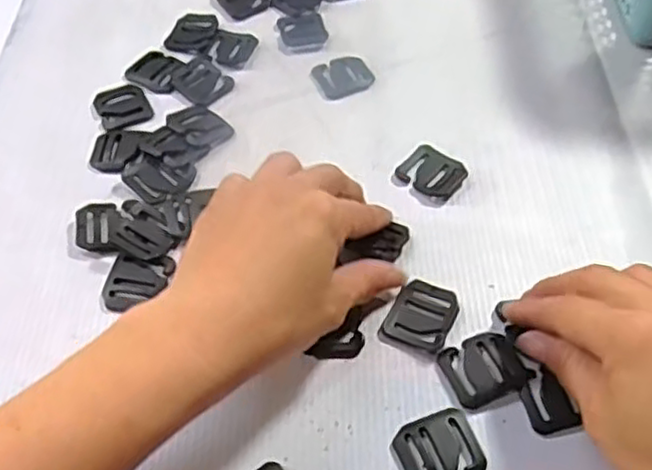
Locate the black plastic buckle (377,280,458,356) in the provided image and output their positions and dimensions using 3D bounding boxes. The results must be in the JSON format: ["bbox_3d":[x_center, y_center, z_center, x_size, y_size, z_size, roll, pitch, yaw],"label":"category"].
[{"bbox_3d":[0.046,0.040,0.335,0.030,0.005,0.035,22,57,15],"label":"black plastic buckle"}]

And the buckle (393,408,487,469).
[{"bbox_3d":[0.049,0.092,0.298,0.035,0.004,0.031,-17,56,-12],"label":"buckle"}]

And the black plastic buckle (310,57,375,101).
[{"bbox_3d":[0.011,-0.102,0.442,0.037,0.004,0.031,-21,56,-15],"label":"black plastic buckle"}]

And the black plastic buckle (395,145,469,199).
[{"bbox_3d":[0.060,-0.036,0.392,0.034,0.005,0.028,29,59,20],"label":"black plastic buckle"}]

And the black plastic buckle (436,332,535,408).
[{"bbox_3d":[0.074,0.061,0.319,0.039,0.005,0.029,-17,56,-12],"label":"black plastic buckle"}]

